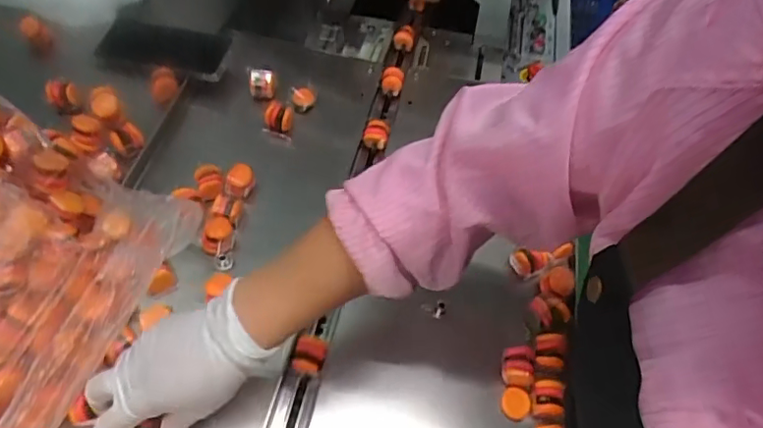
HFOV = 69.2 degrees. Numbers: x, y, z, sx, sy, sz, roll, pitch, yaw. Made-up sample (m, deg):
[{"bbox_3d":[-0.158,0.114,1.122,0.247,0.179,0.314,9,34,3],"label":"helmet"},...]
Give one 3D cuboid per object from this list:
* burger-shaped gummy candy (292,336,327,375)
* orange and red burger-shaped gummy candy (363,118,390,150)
[{"bbox_3d":[-0.069,0.134,0.524,0.027,0.025,0.032,19,58,9],"label":"burger-shaped gummy candy"},{"bbox_3d":[-0.007,-0.104,0.705,0.033,0.028,0.030,2,57,-2],"label":"orange and red burger-shaped gummy candy"}]

